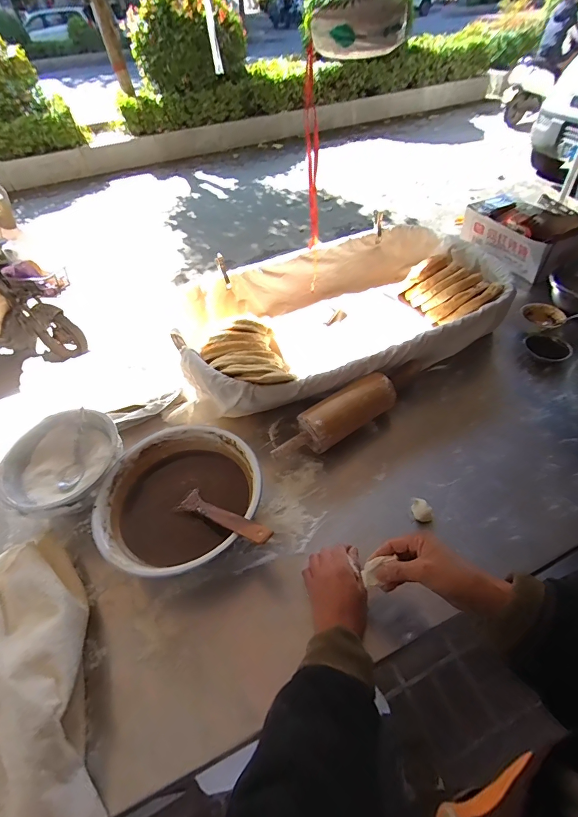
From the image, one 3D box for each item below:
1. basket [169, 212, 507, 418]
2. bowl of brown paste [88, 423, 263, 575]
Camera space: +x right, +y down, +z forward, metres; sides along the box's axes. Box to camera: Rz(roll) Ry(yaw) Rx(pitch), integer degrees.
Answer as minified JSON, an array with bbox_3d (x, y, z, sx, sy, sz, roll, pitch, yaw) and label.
[{"bbox_3d":[0.108,-0.238,0.937,0.765,0.154,0.489,-22,50,-15],"label":"basket"},{"bbox_3d":[-0.173,0.149,0.616,0.232,0.096,0.247,-2,48,3],"label":"bowl of brown paste"}]

